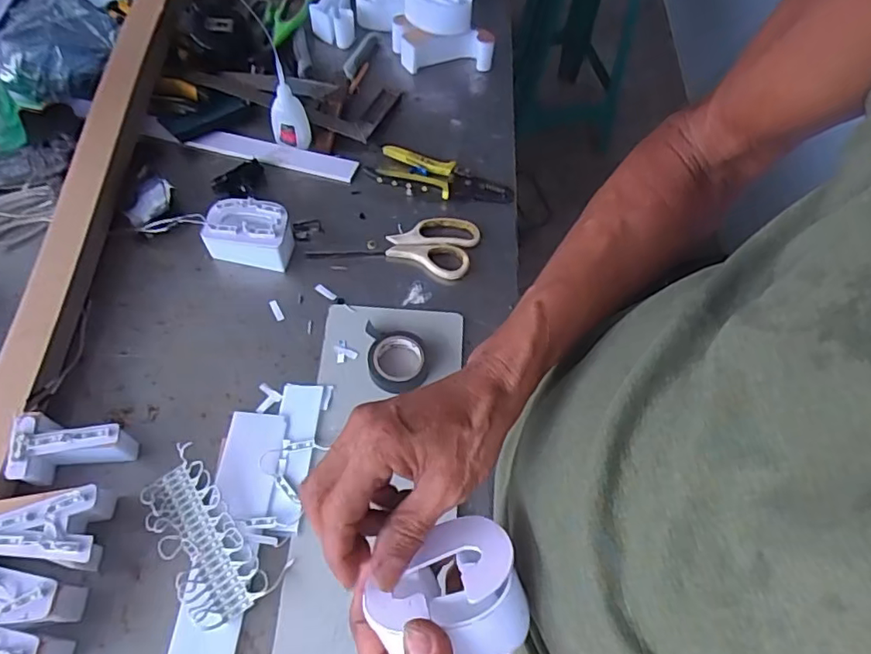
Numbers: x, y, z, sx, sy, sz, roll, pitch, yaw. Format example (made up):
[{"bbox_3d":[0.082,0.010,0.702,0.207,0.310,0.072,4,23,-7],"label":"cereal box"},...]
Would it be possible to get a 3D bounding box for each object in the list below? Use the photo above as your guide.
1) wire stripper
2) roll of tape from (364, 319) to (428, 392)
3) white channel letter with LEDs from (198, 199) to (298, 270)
[{"bbox_3d":[0.013,-0.179,0.669,0.159,0.012,0.049,14,61,5],"label":"wire stripper"},{"bbox_3d":[-0.038,0.027,0.547,0.055,0.017,0.077,-6,61,-6],"label":"roll of tape"},{"bbox_3d":[-0.196,-0.098,0.597,0.082,0.051,0.055,10,61,3],"label":"white channel letter with LEDs"}]

